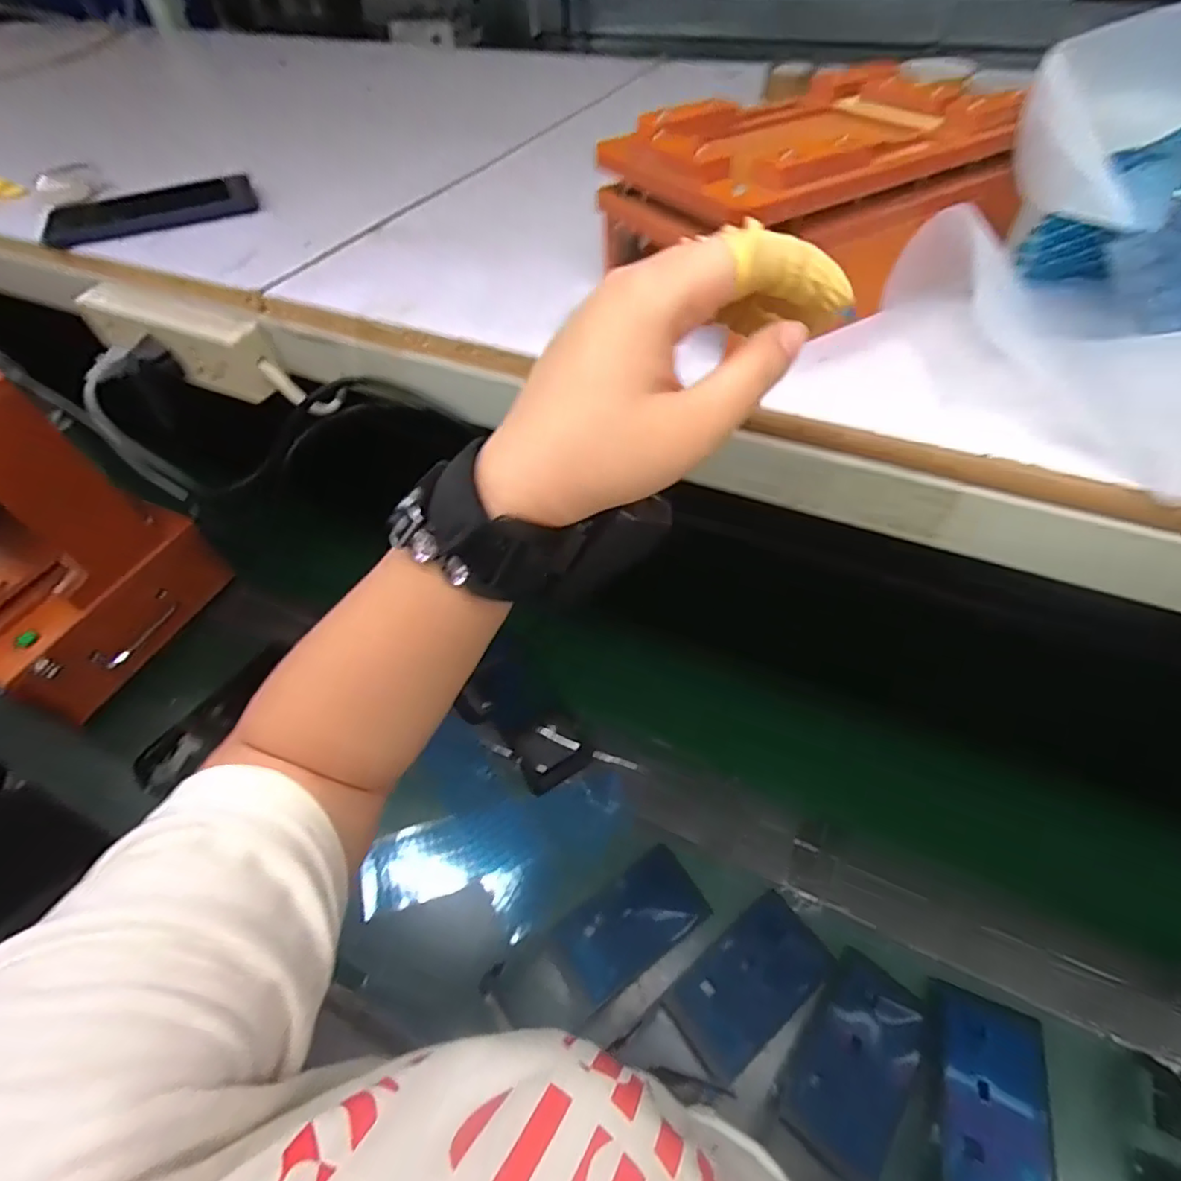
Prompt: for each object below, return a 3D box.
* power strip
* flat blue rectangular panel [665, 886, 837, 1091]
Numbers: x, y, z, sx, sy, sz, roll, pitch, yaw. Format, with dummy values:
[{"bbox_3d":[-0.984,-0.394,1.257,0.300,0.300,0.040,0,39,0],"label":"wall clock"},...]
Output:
[{"bbox_3d":[-0.304,-0.184,0.439,0.154,0.051,0.040,19,56,17],"label":"power strip"},{"bbox_3d":[0.140,0.342,0.513,0.144,0.010,0.080,-32,41,-26],"label":"flat blue rectangular panel"}]

